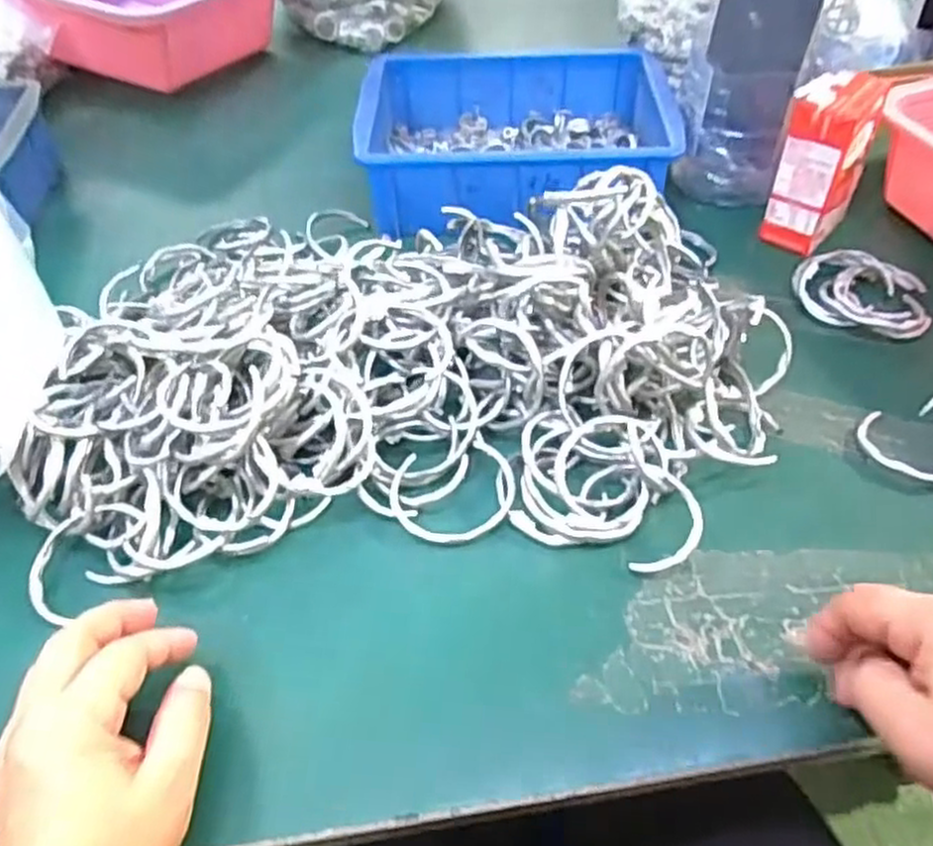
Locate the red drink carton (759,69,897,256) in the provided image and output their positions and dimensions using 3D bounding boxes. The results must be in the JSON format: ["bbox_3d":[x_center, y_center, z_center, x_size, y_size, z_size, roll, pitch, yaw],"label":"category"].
[{"bbox_3d":[0.257,-0.185,0.533,0.066,0.115,0.042,-36,57,-27],"label":"red drink carton"}]

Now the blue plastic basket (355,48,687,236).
[{"bbox_3d":[0.041,-0.232,0.614,0.246,0.081,0.185,2,49,3],"label":"blue plastic basket"}]

